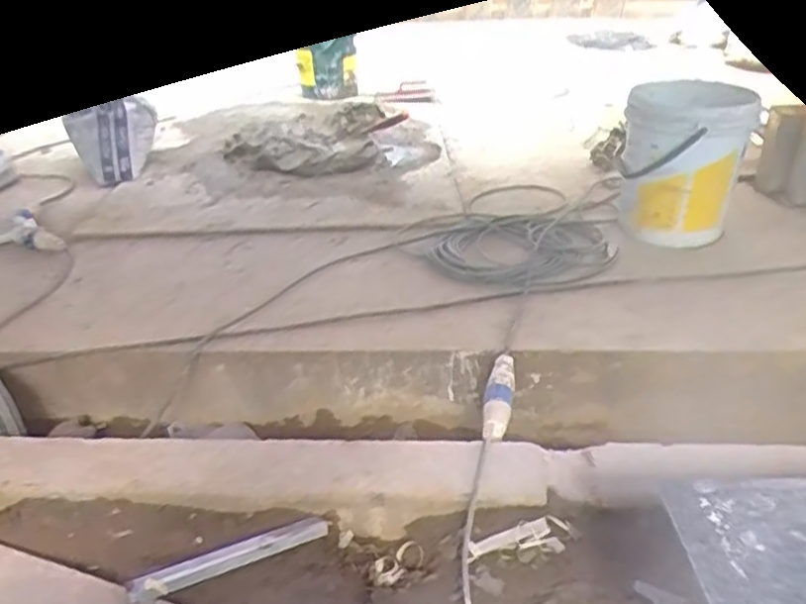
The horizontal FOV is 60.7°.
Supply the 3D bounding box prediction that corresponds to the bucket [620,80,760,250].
[{"bbox_3d":[0.675,-0.344,1.710,0.263,0.350,0.295,6,31,12],"label":"bucket"}]

